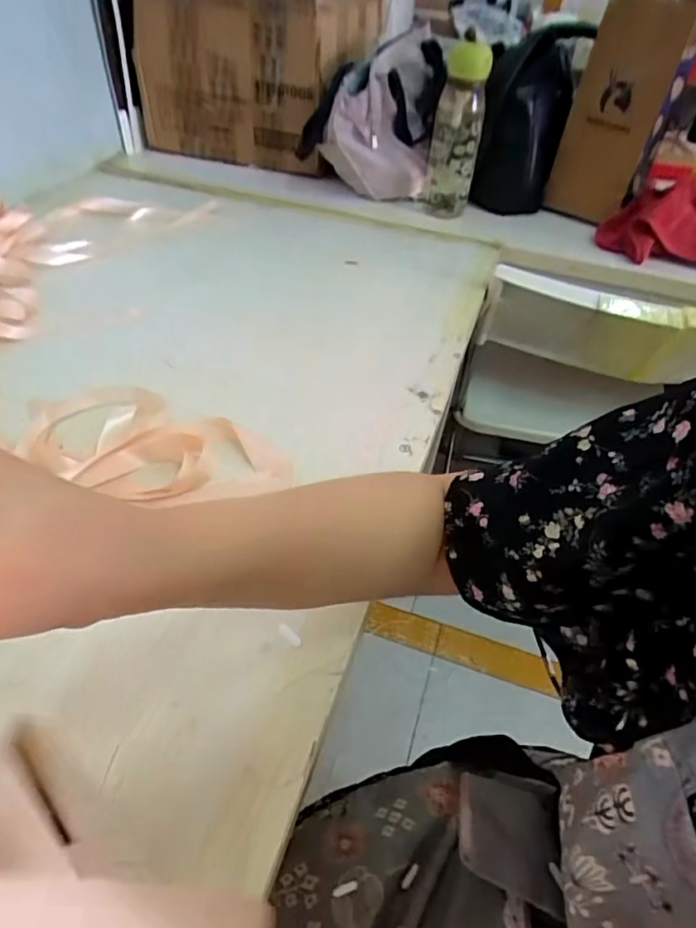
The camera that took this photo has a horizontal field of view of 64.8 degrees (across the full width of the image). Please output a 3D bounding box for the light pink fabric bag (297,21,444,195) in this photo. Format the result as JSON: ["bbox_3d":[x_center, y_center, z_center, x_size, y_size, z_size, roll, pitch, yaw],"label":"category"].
[{"bbox_3d":[0.037,-0.538,0.857,0.207,0.187,0.189,5,46,0],"label":"light pink fabric bag"}]

